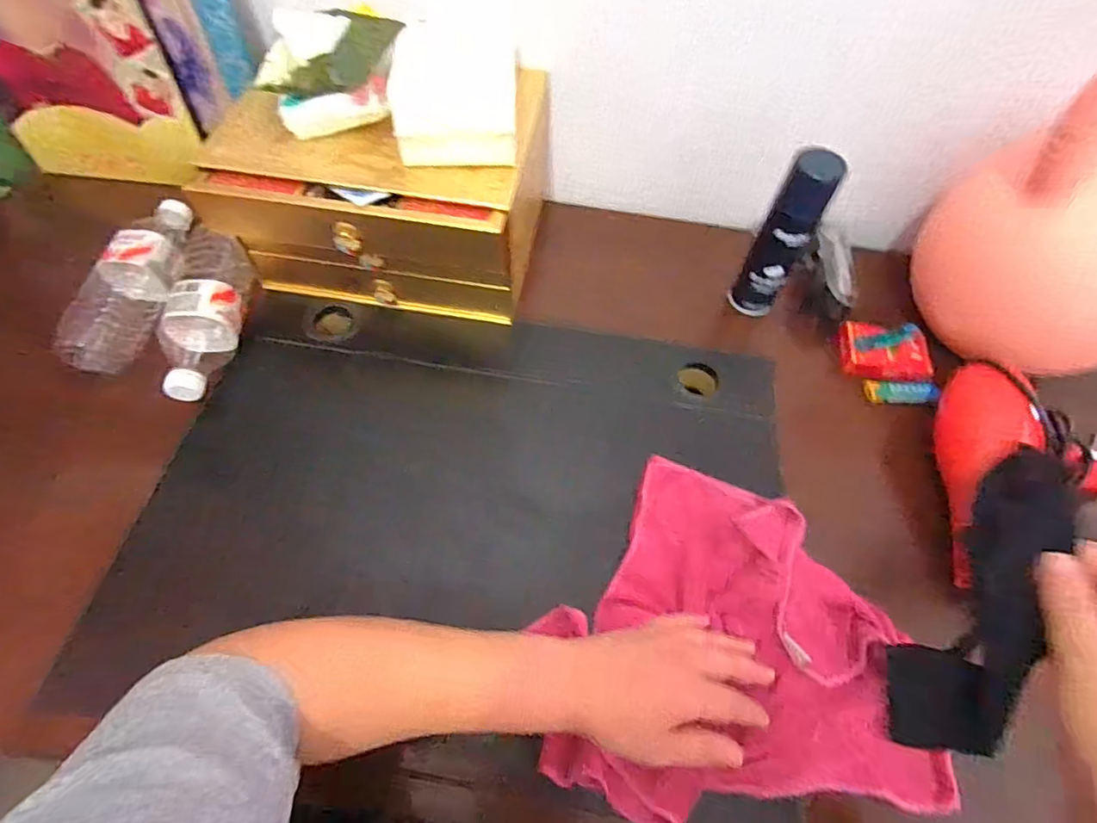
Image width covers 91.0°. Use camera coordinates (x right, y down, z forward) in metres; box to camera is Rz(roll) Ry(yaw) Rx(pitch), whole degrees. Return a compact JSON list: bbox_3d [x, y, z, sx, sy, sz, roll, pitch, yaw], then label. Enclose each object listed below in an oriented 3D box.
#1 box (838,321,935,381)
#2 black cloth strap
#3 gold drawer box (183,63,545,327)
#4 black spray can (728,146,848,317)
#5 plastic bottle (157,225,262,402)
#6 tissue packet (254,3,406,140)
[{"bbox_3d":[0.384,-0.068,0.609,0.094,0.024,0.066,5,60,0],"label":"box"},{"bbox_3d":[0.262,0.116,0.323,0.039,0.054,0.189,19,94,8],"label":"black cloth strap"},{"bbox_3d":[-0.173,-0.244,0.599,0.316,0.171,0.245,6,60,1],"label":"gold drawer box"},{"bbox_3d":[0.248,-0.179,0.579,0.053,0.192,0.043,28,63,13],"label":"black spray can"},{"bbox_3d":[-0.366,-0.102,0.578,0.068,0.059,0.204,-4,61,-5],"label":"plastic bottle"},{"bbox_3d":[-0.199,-0.314,0.503,0.135,0.066,0.112,-18,63,-12],"label":"tissue packet"}]

